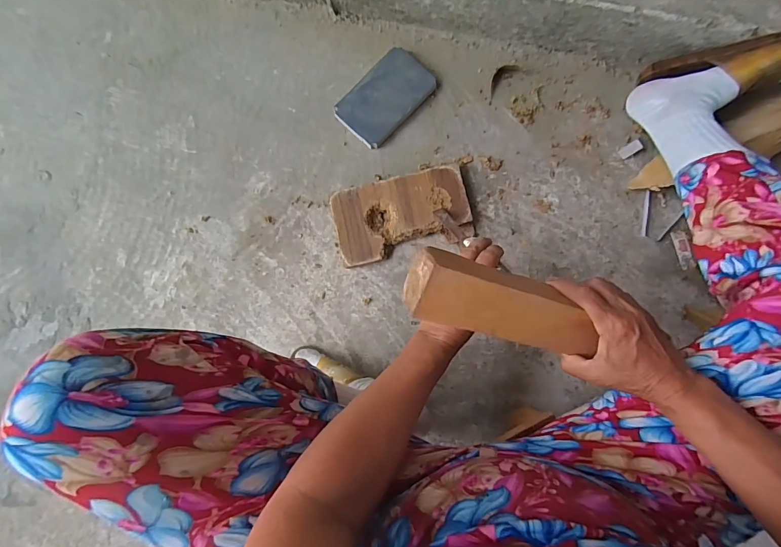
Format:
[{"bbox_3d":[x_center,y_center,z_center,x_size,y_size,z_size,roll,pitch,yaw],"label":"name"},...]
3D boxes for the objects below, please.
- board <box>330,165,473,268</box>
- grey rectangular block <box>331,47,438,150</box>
[{"bbox_3d":[0.018,-0.097,0.650,0.218,0.024,0.122,-14,88,0],"label":"board"},{"bbox_3d":[-0.009,-0.296,0.661,0.158,0.017,0.101,-45,88,-1],"label":"grey rectangular block"}]

